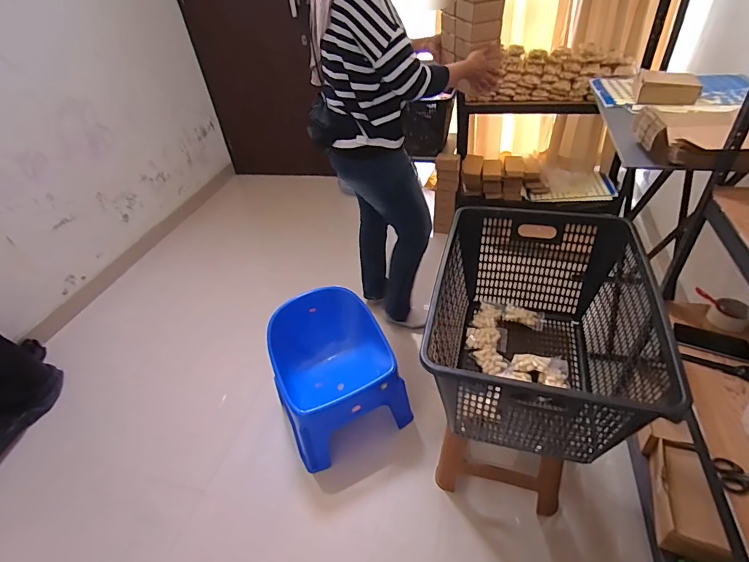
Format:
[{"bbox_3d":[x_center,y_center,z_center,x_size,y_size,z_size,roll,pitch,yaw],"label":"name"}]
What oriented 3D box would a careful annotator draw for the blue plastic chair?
[{"bbox_3d":[-0.139,0.305,1.417,0.391,0.399,0.349,-21,41,-15],"label":"blue plastic chair"}]

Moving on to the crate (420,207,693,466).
[{"bbox_3d":[0.371,0.115,0.957,0.428,0.318,0.581,7,42,17],"label":"crate"}]

